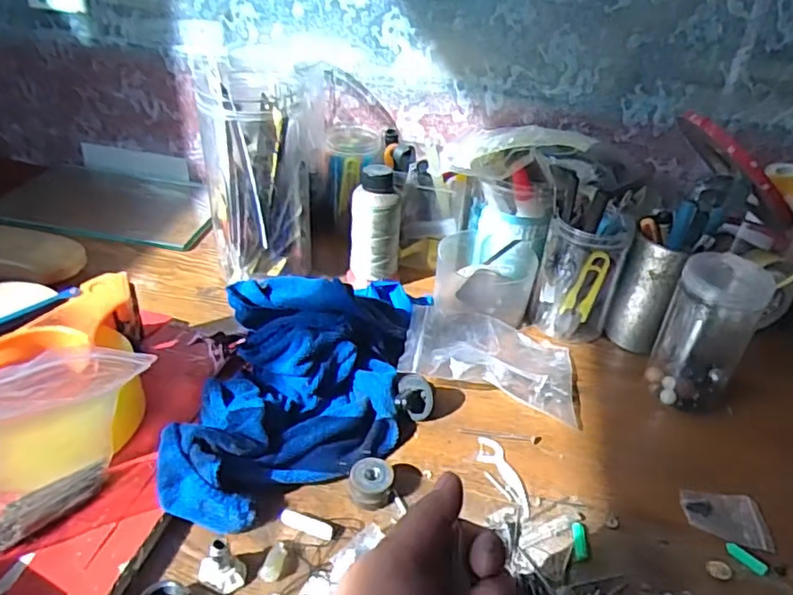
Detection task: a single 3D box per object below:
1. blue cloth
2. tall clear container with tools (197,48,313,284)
[{"bbox_3d":[-0.067,0.043,0.474,0.154,0.060,0.282,7,32,4],"label":"blue cloth"},{"bbox_3d":[-0.138,-0.134,0.608,0.097,0.203,0.126,-2,33,-10],"label":"tall clear container with tools"}]

